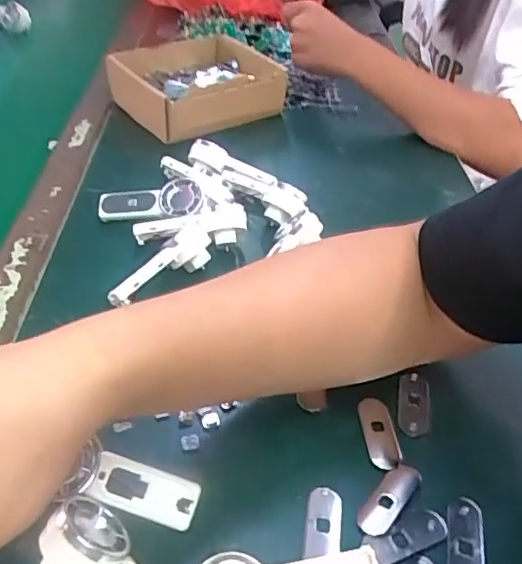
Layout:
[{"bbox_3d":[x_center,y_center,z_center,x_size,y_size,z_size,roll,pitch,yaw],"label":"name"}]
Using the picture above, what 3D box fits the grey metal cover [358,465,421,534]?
[{"bbox_3d":[0.074,0.124,0.331,0.018,0.010,0.047,34,48,30],"label":"grey metal cover"}]

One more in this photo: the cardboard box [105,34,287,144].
[{"bbox_3d":[-0.073,-0.235,0.684,0.175,0.056,0.132,-24,48,-29],"label":"cardboard box"}]

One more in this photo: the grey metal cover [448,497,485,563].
[{"bbox_3d":[0.110,0.139,0.311,0.018,0.004,0.050,12,41,9],"label":"grey metal cover"}]

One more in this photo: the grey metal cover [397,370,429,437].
[{"bbox_3d":[0.102,0.080,0.386,0.020,0.007,0.049,11,41,8],"label":"grey metal cover"}]

